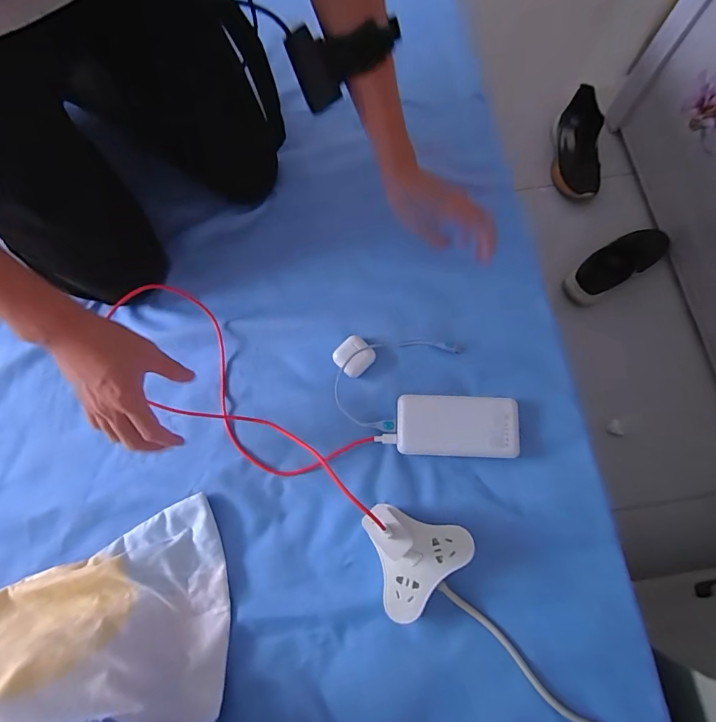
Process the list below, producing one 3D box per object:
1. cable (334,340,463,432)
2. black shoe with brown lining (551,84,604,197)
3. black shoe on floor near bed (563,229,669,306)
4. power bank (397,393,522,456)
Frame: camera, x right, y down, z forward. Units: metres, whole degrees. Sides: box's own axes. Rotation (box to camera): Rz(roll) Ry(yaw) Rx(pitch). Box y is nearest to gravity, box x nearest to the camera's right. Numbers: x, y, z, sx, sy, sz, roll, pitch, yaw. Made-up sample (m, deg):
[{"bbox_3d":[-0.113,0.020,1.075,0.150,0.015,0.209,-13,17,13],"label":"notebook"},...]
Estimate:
[{"bbox_3d":[0.041,0.011,0.522,0.098,0.011,0.157,40,76,10],"label":"cable"},{"bbox_3d":[0.557,-0.549,1.084,0.097,0.090,0.269,-2,94,-1],"label":"black shoe with brown lining"},{"bbox_3d":[0.620,-0.233,1.026,0.285,0.106,0.100,-32,76,-8],"label":"black shoe on floor near bed"},{"bbox_3d":[0.114,0.074,0.497,0.135,0.024,0.071,3,73,0],"label":"power bank"}]

